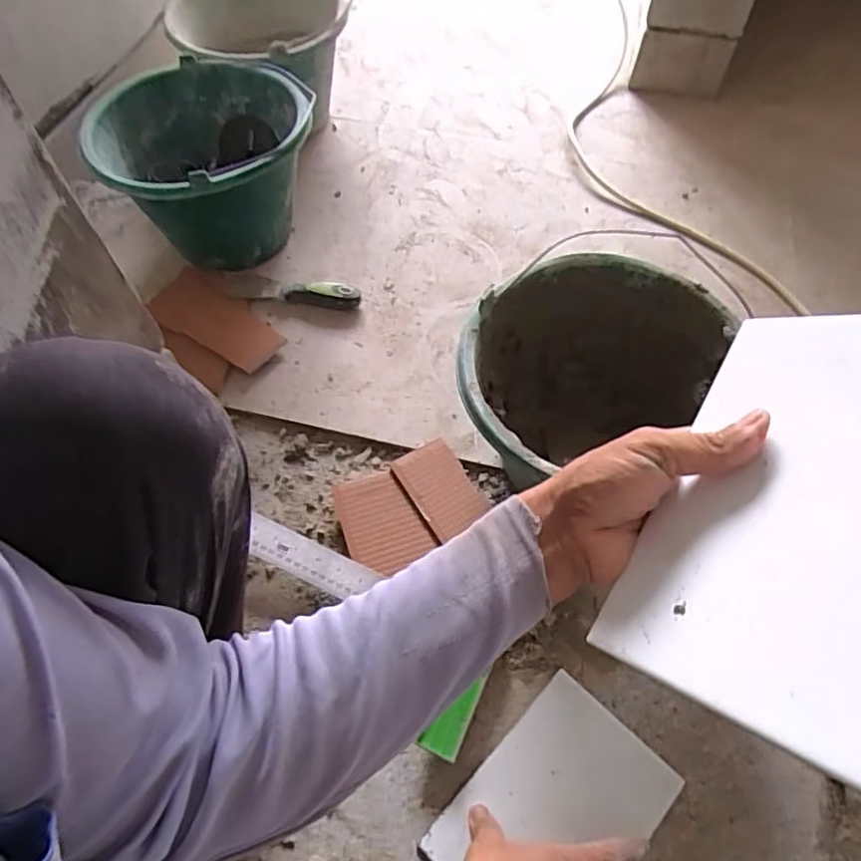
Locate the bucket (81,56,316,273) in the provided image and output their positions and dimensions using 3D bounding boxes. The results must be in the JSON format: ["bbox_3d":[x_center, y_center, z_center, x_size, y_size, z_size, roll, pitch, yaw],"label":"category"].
[{"bbox_3d":[-0.284,-0.336,0.799,0.250,0.188,0.247,0,61,1],"label":"bucket"}]

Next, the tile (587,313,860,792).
[{"bbox_3d":[0.166,0.030,0.261,0.135,0.007,0.198,11,67,58],"label":"tile"}]

